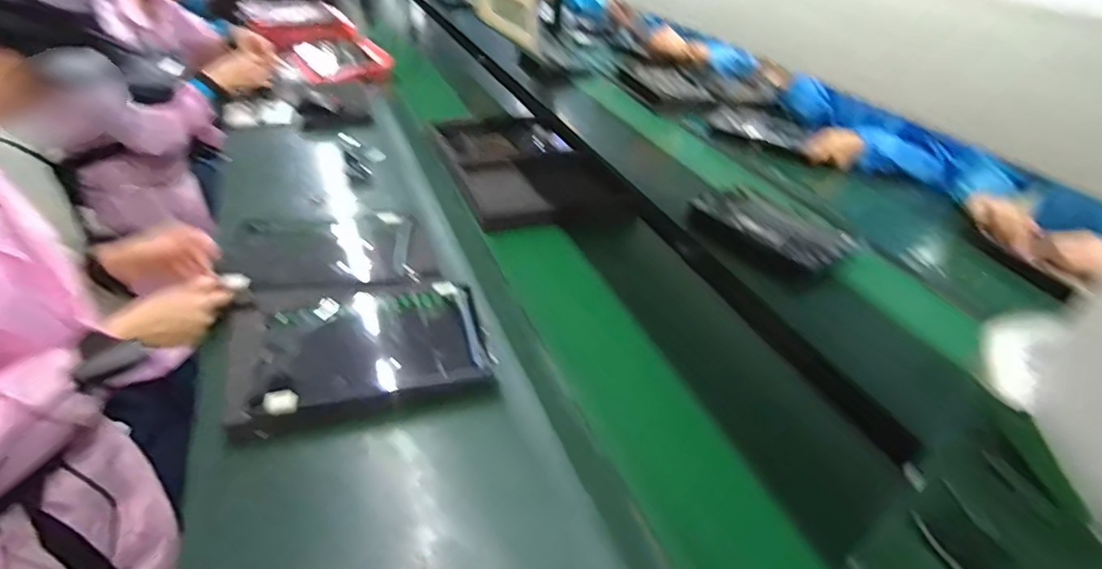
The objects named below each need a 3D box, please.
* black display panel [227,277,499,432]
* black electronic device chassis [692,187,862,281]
[{"bbox_3d":[-0.221,0.062,0.680,0.283,0.044,0.198,-6,37,-16],"label":"black display panel"},{"bbox_3d":[0.367,-0.095,0.966,0.166,0.034,0.250,-21,43,-31],"label":"black electronic device chassis"}]

